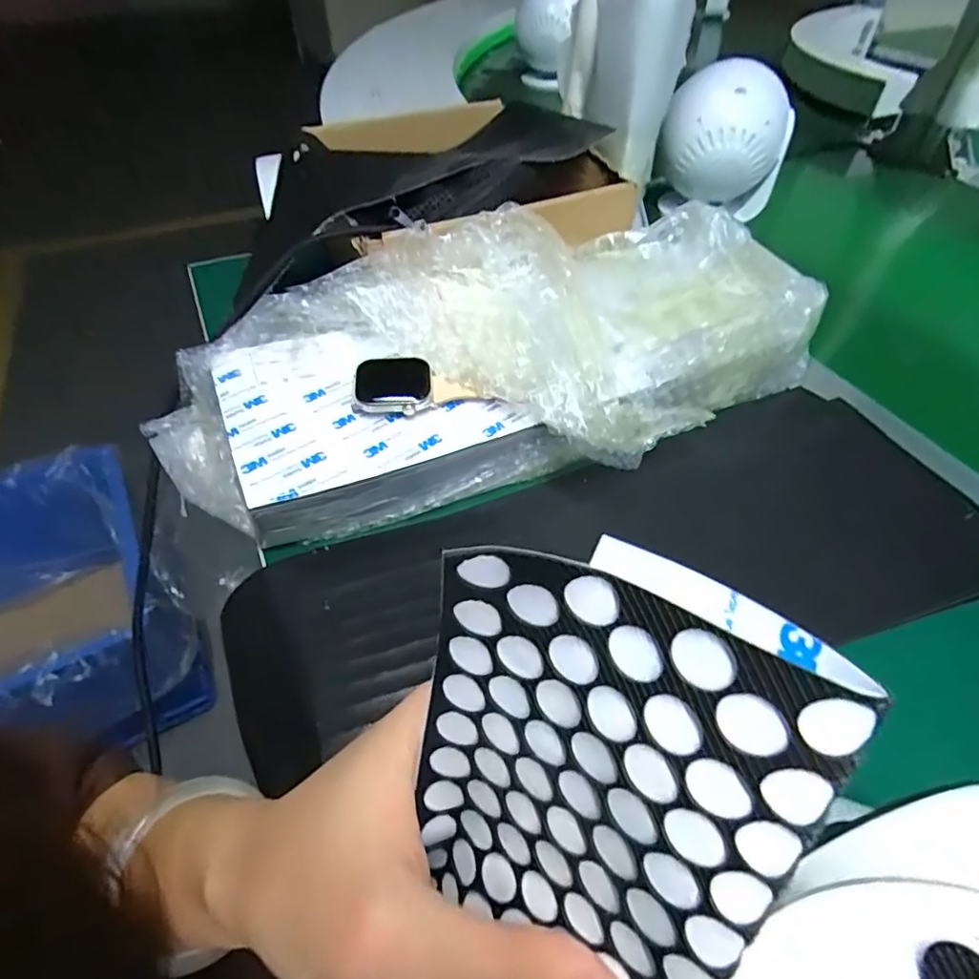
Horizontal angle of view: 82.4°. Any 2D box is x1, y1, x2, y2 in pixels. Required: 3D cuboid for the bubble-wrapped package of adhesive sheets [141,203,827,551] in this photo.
[{"bbox_3d":[0.004,-0.078,0.317,0.382,0.057,0.182,-19,61,-10],"label":"bubble-wrapped package of adhesive sheets"}]

